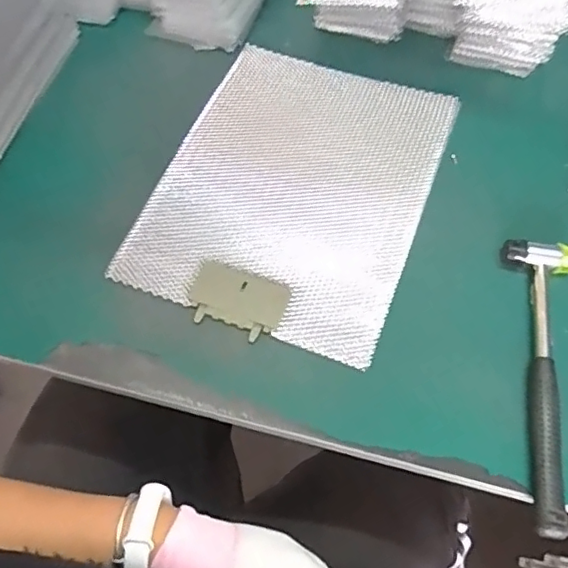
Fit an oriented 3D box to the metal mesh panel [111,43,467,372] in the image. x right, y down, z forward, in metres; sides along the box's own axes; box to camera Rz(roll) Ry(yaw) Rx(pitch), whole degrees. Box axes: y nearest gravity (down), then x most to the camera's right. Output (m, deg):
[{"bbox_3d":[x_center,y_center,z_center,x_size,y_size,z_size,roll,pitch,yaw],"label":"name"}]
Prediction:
[{"bbox_3d":[0.014,-0.105,0.568,0.245,0.012,0.327,20,65,9],"label":"metal mesh panel"}]

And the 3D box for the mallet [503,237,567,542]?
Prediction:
[{"bbox_3d":[0.206,0.070,0.456,0.059,0.024,0.244,11,62,8],"label":"mallet"}]

